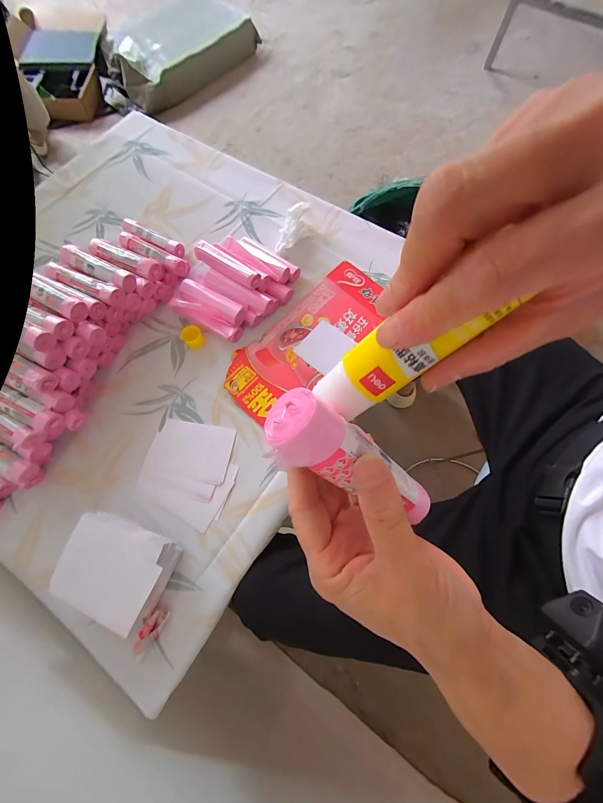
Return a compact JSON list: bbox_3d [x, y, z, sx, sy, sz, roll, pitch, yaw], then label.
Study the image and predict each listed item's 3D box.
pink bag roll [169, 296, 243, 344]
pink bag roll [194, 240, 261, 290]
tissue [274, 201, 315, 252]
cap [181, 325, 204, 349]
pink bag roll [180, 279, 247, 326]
[{"bbox_3d":[-0.158,-0.136,0.507,0.125,0.037,0.029,28,74,9],"label":"pink bag roll"},{"bbox_3d":[-0.121,-0.220,0.496,0.117,0.019,0.028,33,75,10],"label":"pink bag roll"},{"bbox_3d":[-0.016,-0.320,0.567,0.057,0.044,0.112,34,75,10],"label":"tissue"},{"bbox_3d":[-0.175,-0.103,0.504,0.030,0.030,0.030,0,72,0],"label":"cap"},{"bbox_3d":[-0.149,-0.162,0.516,0.121,0.037,0.035,31,74,9],"label":"pink bag roll"}]

